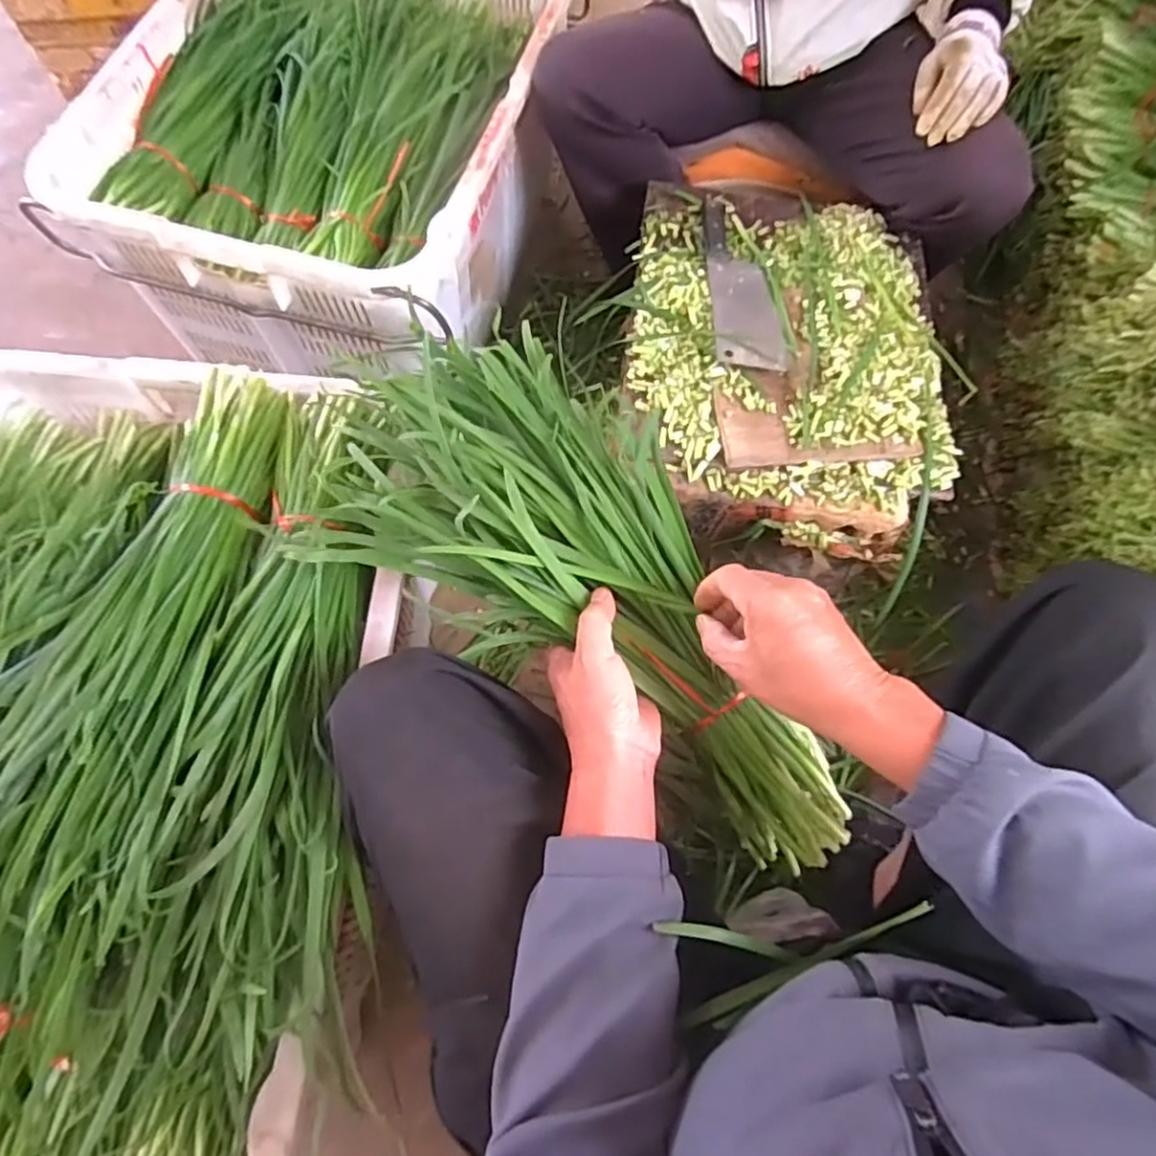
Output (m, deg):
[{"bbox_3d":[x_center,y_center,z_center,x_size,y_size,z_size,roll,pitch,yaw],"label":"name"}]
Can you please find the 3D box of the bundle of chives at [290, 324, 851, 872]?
[{"bbox_3d":[0.028,0.020,0.534,0.230,0.081,0.475,-42,90,-17],"label":"bundle of chives"}]

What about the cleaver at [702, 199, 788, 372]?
[{"bbox_3d":[0.198,-0.364,0.820,0.083,0.018,0.270,1,68,-2],"label":"cleaver"}]

